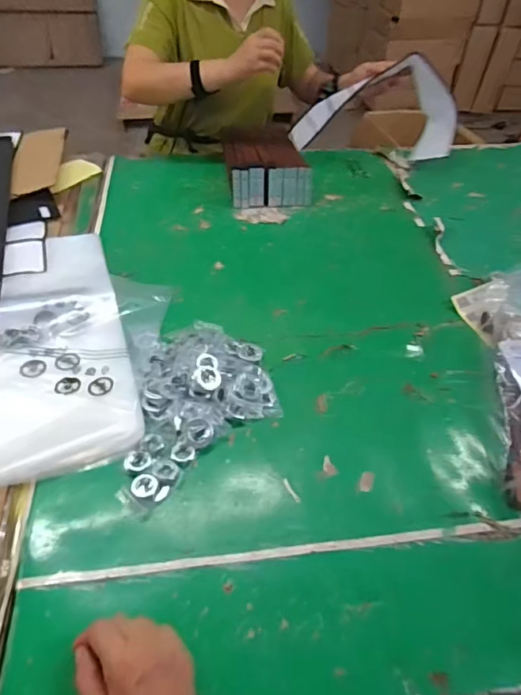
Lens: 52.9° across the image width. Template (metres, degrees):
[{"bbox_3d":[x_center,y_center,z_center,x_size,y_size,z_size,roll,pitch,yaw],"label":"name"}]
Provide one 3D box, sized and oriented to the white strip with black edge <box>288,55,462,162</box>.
[{"bbox_3d":[0.256,-0.561,1.235,0.388,0.179,0.194,4,45,17],"label":"white strip with black edge"}]

